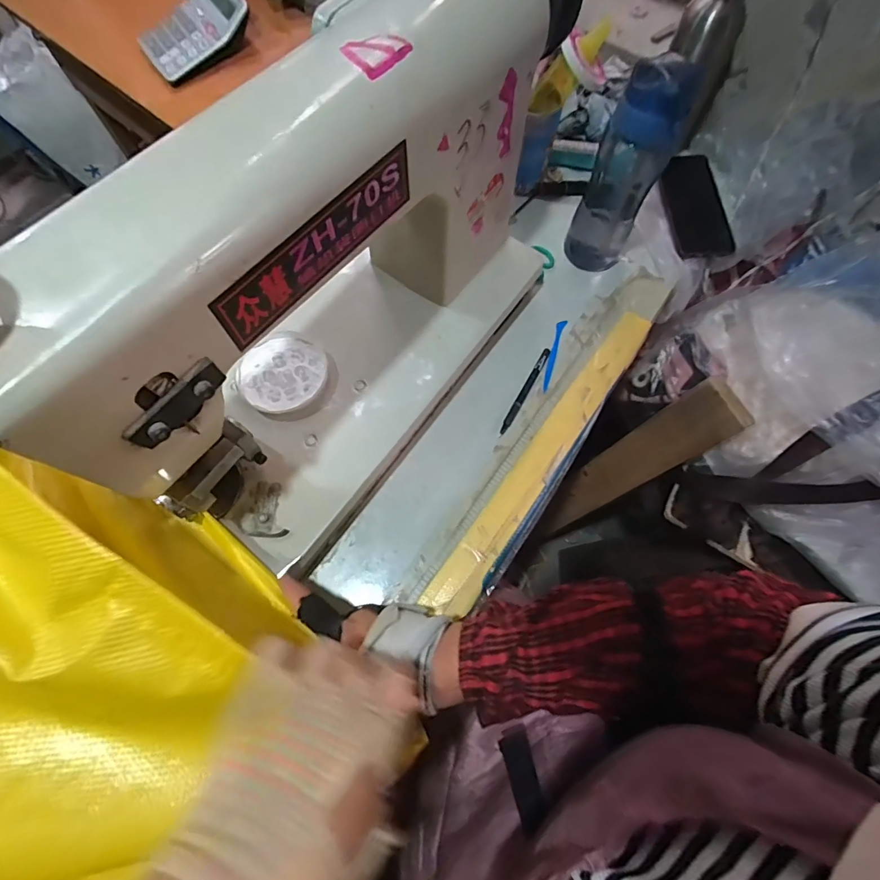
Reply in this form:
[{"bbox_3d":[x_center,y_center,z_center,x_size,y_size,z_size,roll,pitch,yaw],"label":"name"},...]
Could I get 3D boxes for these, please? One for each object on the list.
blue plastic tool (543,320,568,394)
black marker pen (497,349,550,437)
[{"bbox_3d":[0.138,-0.103,0.534,0.010,0.006,0.099,17,69,5],"label":"blue plastic tool"},{"bbox_3d":[0.099,-0.057,0.515,0.010,0.008,0.125,28,71,10],"label":"black marker pen"}]

